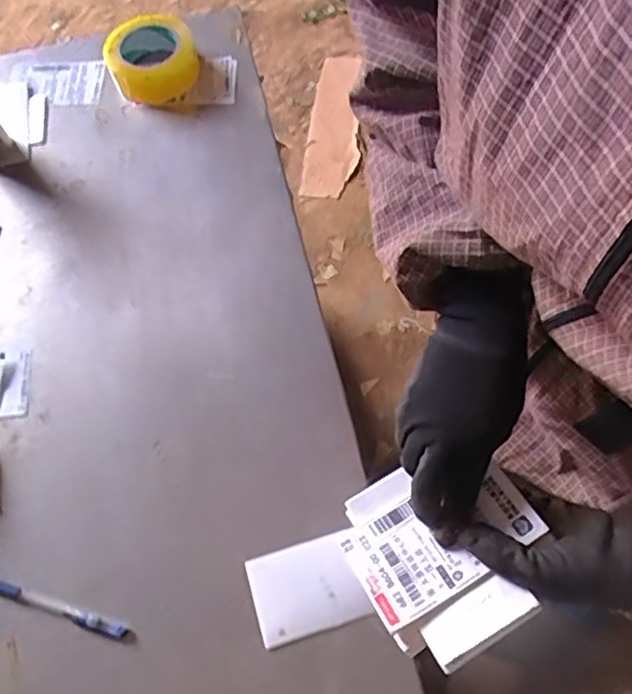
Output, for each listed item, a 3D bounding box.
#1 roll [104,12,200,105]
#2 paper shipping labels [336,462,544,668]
[{"bbox_3d":[-0.212,-0.374,0.827,0.114,0.045,0.117,0,66,0],"label":"roll"},{"bbox_3d":[0.089,0.140,0.450,0.125,0.016,0.131,-31,56,-6],"label":"paper shipping labels"}]

